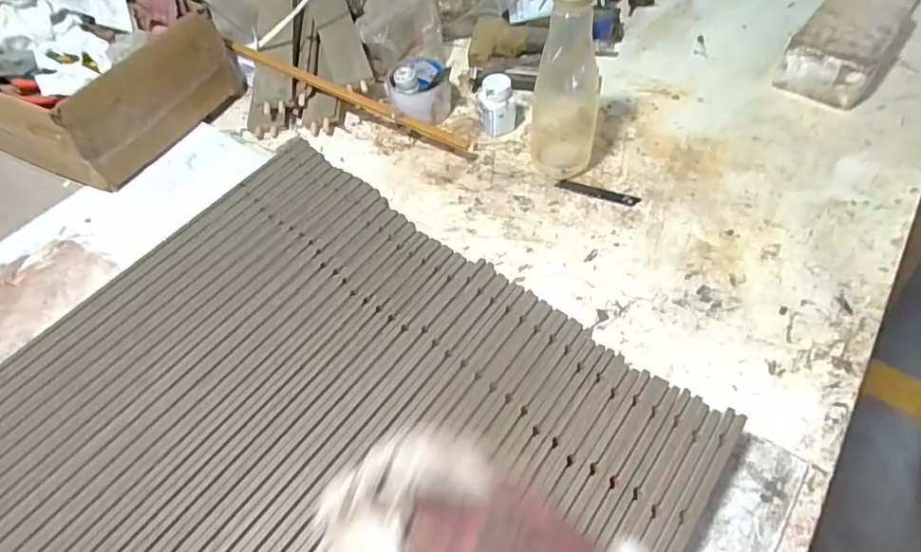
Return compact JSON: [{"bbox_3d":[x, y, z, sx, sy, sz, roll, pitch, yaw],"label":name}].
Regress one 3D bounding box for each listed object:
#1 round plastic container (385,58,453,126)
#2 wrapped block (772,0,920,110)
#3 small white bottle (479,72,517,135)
[{"bbox_3d":[-0.055,-0.259,0.735,0.085,0.068,0.098,-6,55,1],"label":"round plastic container"},{"bbox_3d":[0.522,-0.321,0.720,0.106,0.070,0.224,34,64,24],"label":"wrapped block"},{"bbox_3d":[0.046,-0.224,0.698,0.044,0.073,0.039,-19,45,-8],"label":"small white bottle"}]

